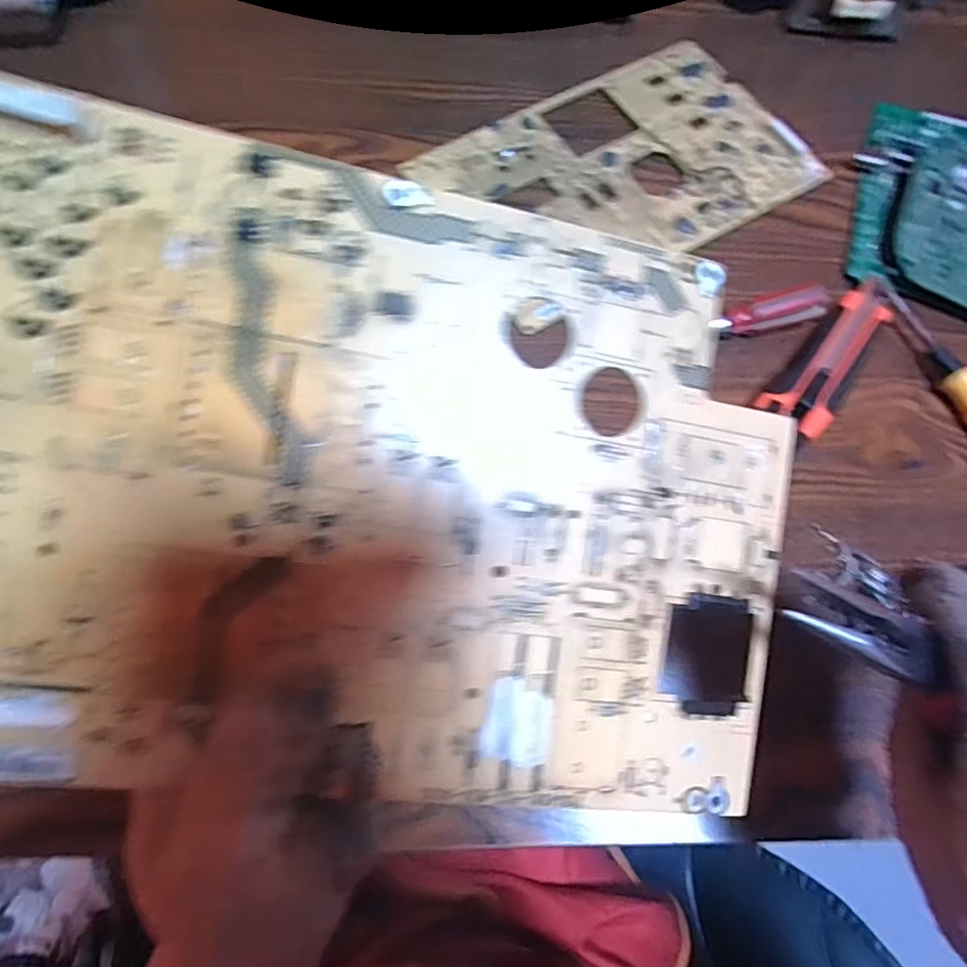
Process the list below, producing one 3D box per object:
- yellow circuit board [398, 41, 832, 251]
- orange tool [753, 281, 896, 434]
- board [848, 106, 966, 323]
[{"bbox_3d":[0.102,-0.232,0.426,0.261,0.007,0.167,-30,74,-11],"label":"yellow circuit board"},{"bbox_3d":[0.227,-0.082,0.375,0.039,0.018,0.133,41,75,12],"label":"orange tool"},{"bbox_3d":[0.353,-0.201,0.422,0.146,0.022,0.199,19,72,5],"label":"board"}]

